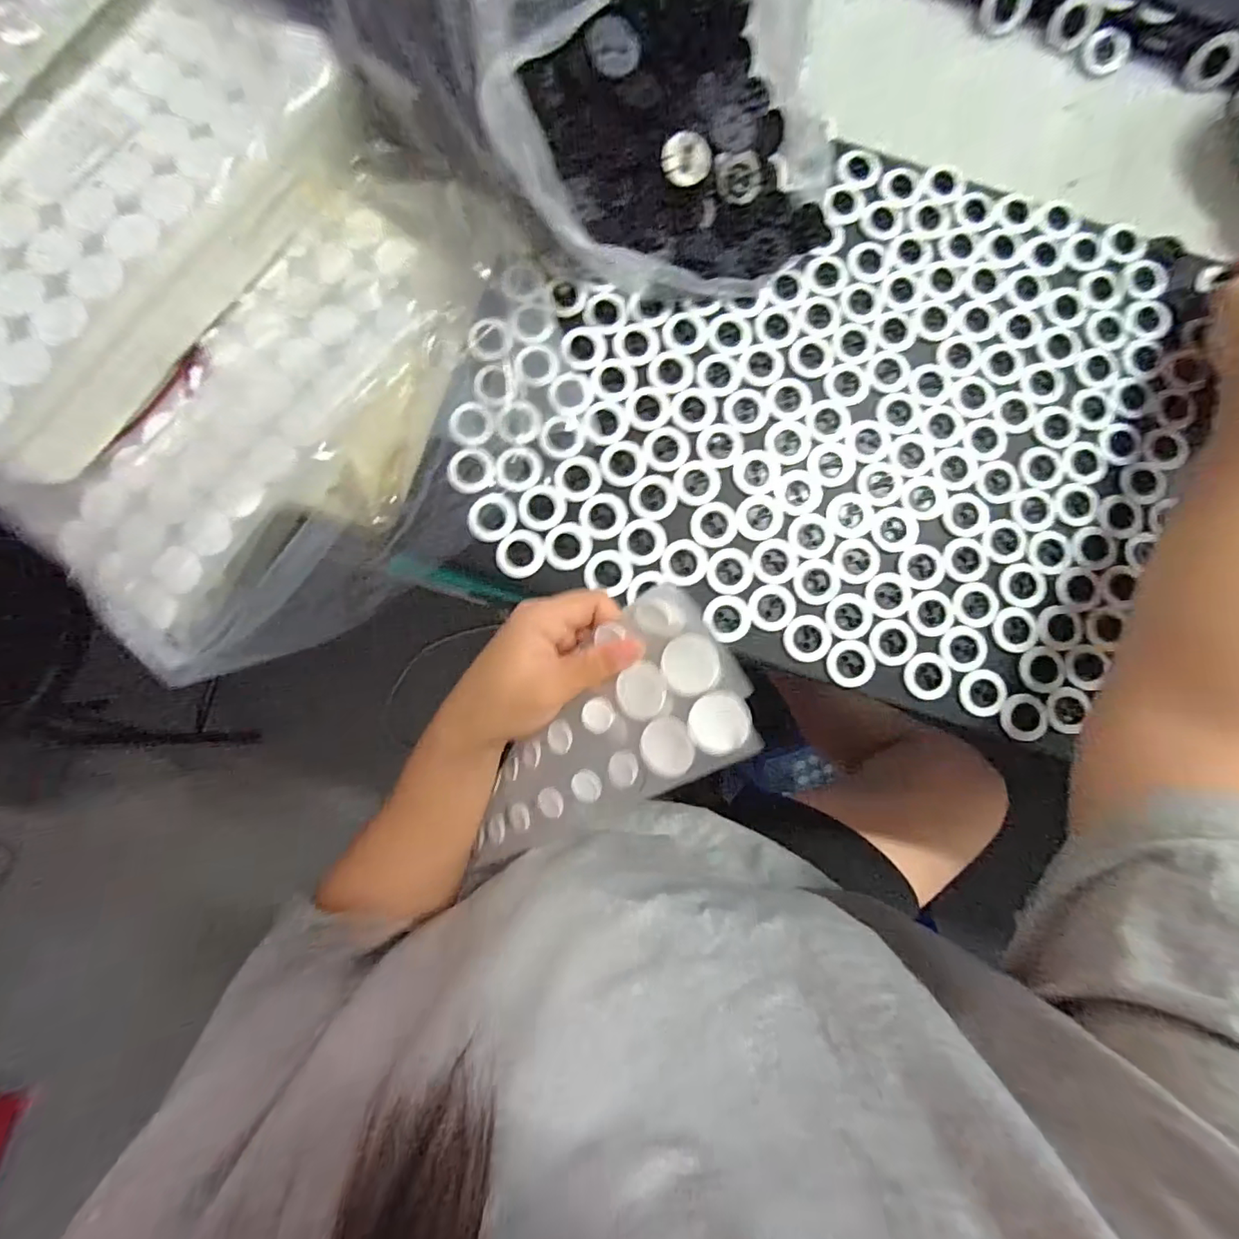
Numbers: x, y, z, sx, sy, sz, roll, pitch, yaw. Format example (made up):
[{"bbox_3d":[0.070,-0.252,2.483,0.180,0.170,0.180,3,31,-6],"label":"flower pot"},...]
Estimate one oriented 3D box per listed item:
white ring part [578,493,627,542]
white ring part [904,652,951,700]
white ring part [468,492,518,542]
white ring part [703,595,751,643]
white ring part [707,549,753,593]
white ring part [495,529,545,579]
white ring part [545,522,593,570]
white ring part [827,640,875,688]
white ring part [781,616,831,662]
[{"bbox_3d":[-0.010,-0.064,0.329,0.030,0.004,0.029,0,83,-1],"label":"white ring part"},{"bbox_3d":[0.192,0.035,0.330,0.028,0.004,0.028,-1,84,-2],"label":"white ring part"},{"bbox_3d":[-0.077,-0.062,0.324,0.027,0.004,0.030,18,83,1],"label":"white ring part"},{"bbox_3d":[0.067,-0.001,0.327,0.028,0.004,0.028,0,83,-1],"label":"white ring part"},{"bbox_3d":[0.069,-0.030,0.329,0.029,0.004,0.028,0,83,-1],"label":"white ring part"},{"bbox_3d":[-0.060,-0.040,0.323,0.029,0.004,0.029,0,83,-1],"label":"white ring part"},{"bbox_3d":[-0.031,-0.045,0.326,0.028,0.004,0.029,0,83,-1],"label":"white ring part"},{"bbox_3d":[0.143,0.027,0.329,0.028,0.004,0.028,0,83,-1],"label":"white ring part"},{"bbox_3d":[0.116,0.012,0.330,0.029,0.004,0.028,0,83,-1],"label":"white ring part"}]

